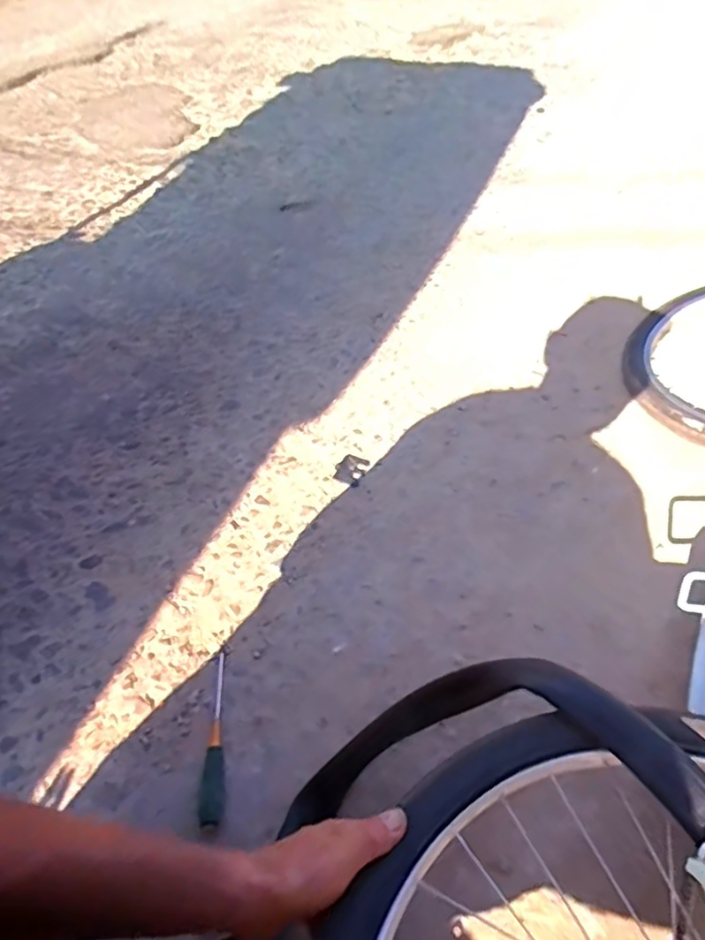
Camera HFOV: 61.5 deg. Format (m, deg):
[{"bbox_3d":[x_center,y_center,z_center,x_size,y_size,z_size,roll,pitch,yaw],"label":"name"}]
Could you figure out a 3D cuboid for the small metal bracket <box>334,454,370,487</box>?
[{"bbox_3d":[-0.004,-0.001,0.982,0.050,0.004,0.060,18,53,20],"label":"small metal bracket"}]

